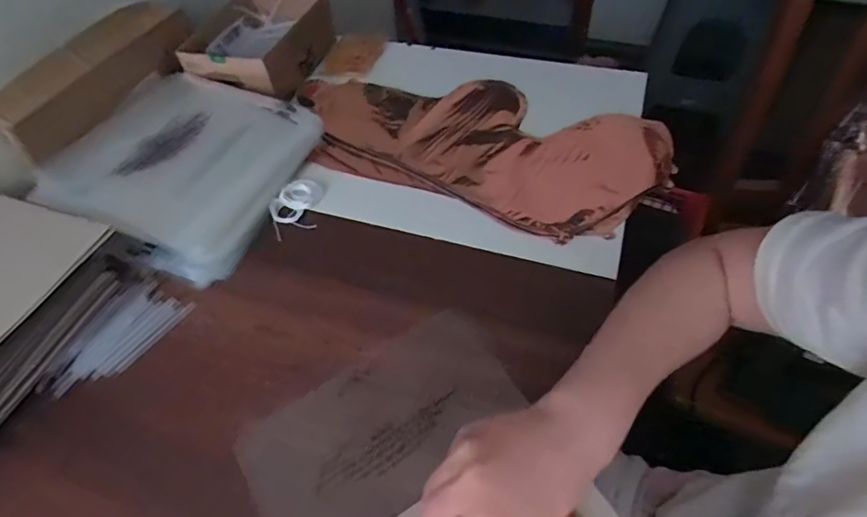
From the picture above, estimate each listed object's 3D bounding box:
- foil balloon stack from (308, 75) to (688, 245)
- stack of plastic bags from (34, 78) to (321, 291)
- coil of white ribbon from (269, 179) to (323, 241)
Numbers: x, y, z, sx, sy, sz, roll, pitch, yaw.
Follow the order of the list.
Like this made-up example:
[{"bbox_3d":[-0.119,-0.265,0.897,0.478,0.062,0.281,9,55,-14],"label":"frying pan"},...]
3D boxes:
[{"bbox_3d":[0.043,-0.136,0.544,0.419,0.030,0.207,16,55,15],"label":"foil balloon stack"},{"bbox_3d":[-0.271,-0.102,0.523,0.230,0.048,0.231,15,54,14],"label":"stack of plastic bags"},{"bbox_3d":[-0.142,-0.055,0.506,0.055,0.015,0.060,-1,52,2],"label":"coil of white ribbon"}]

